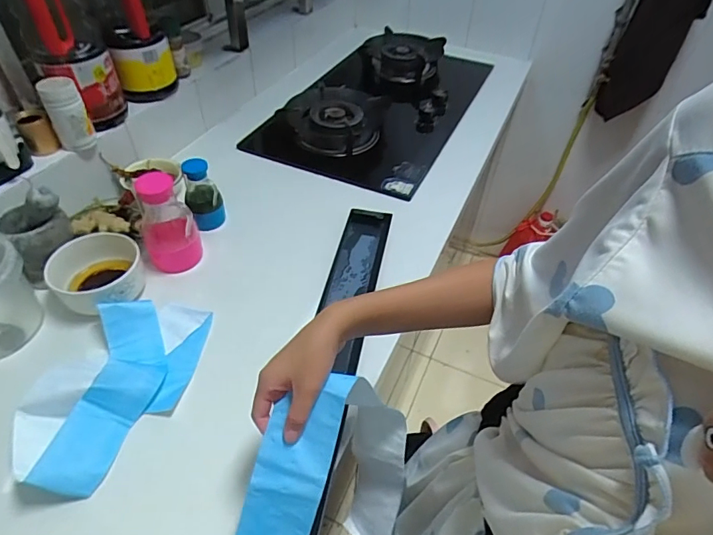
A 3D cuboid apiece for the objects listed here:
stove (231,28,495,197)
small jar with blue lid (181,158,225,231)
[{"bbox_3d":[0.065,-0.444,1.155,0.420,0.092,0.737,19,48,14],"label":"stove"},{"bbox_3d":[-0.262,-0.123,0.774,0.056,0.119,0.056,2,46,-2],"label":"small jar with blue lid"}]

